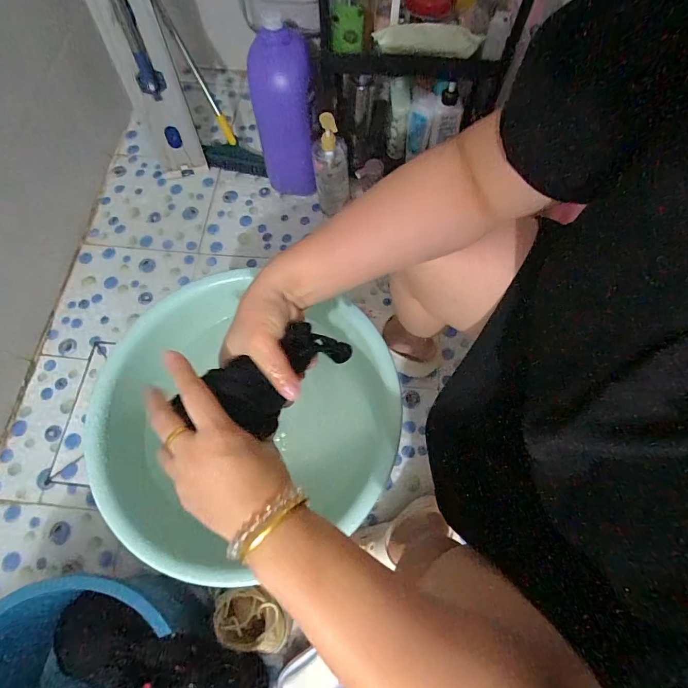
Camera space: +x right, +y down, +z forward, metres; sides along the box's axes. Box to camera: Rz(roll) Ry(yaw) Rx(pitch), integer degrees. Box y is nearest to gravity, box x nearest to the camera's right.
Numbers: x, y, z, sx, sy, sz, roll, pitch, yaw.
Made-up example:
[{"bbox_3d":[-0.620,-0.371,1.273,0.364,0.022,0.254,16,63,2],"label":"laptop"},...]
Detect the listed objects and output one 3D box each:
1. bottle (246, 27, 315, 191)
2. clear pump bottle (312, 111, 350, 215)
[{"bbox_3d":[-0.119,-0.475,0.854,0.135,0.357,0.109,-29,72,-10],"label":"bottle"},{"bbox_3d":[-0.027,-0.407,0.862,0.080,0.237,0.083,-3,71,-1],"label":"clear pump bottle"}]

